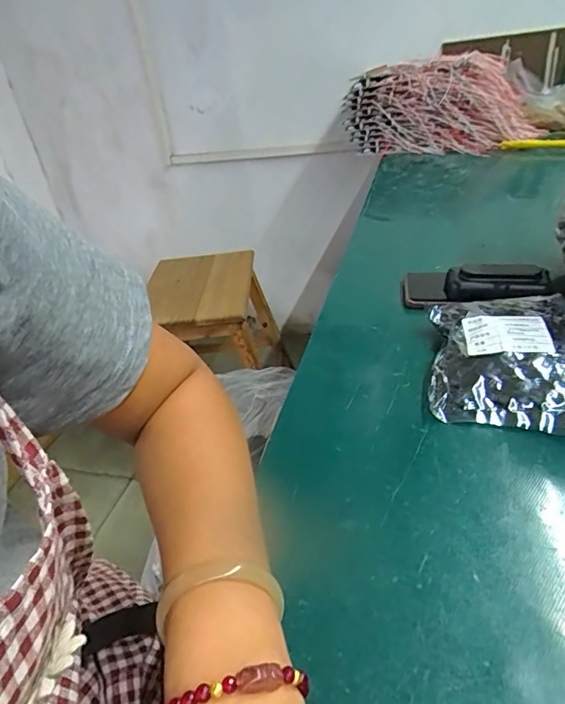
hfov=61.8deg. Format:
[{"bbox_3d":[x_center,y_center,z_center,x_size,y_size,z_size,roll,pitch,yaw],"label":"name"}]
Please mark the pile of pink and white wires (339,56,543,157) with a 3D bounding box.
[{"bbox_3d":[0.349,-0.563,1.095,0.421,0.192,0.130,7,35,22],"label":"pile of pink and white wires"}]

